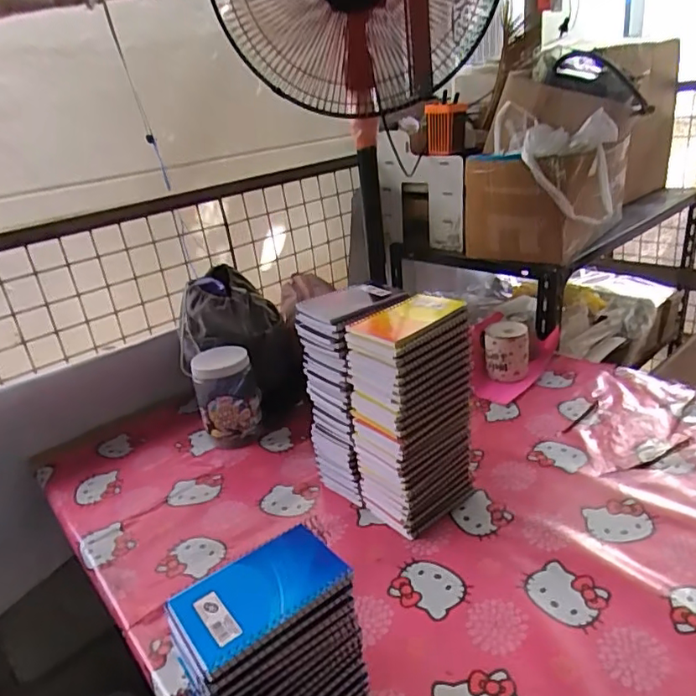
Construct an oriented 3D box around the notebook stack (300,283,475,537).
[{"bbox_3d":[0.049,0.079,0.753,0.129,0.282,0.199,-25,29,-33],"label":"notebook stack"}]

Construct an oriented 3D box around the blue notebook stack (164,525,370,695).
[{"bbox_3d":[-0.063,0.275,0.482,0.135,0.175,0.082,-24,29,-31],"label":"blue notebook stack"}]

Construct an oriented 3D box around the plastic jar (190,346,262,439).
[{"bbox_3d":[-0.206,0.087,0.957,0.101,0.153,0.084,-13,25,-12],"label":"plastic jar"}]

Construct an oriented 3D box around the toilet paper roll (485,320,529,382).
[{"bbox_3d":[0.303,0.011,1.058,0.078,0.106,0.066,-1,25,14],"label":"toilet paper roll"}]

